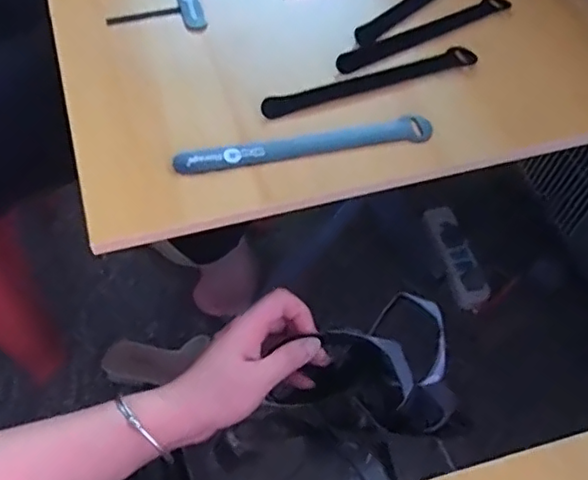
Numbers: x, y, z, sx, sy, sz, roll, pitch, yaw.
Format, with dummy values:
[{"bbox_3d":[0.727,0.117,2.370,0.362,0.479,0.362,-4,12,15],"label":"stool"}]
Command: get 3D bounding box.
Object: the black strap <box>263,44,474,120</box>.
[{"bbox_3d":[0.066,-0.135,0.504,0.203,0.004,0.025,-19,60,-20],"label":"black strap"}]

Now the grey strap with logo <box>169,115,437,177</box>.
[{"bbox_3d":[0.011,-0.074,0.454,0.198,0.007,0.027,-12,58,-11],"label":"grey strap with logo"}]

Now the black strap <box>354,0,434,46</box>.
[{"bbox_3d":[0.127,-0.238,0.586,0.024,0.004,0.217,36,62,19],"label":"black strap"}]

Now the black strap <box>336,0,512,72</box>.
[{"bbox_3d":[0.121,-0.190,0.550,0.207,0.006,0.023,-29,64,-27],"label":"black strap"}]

